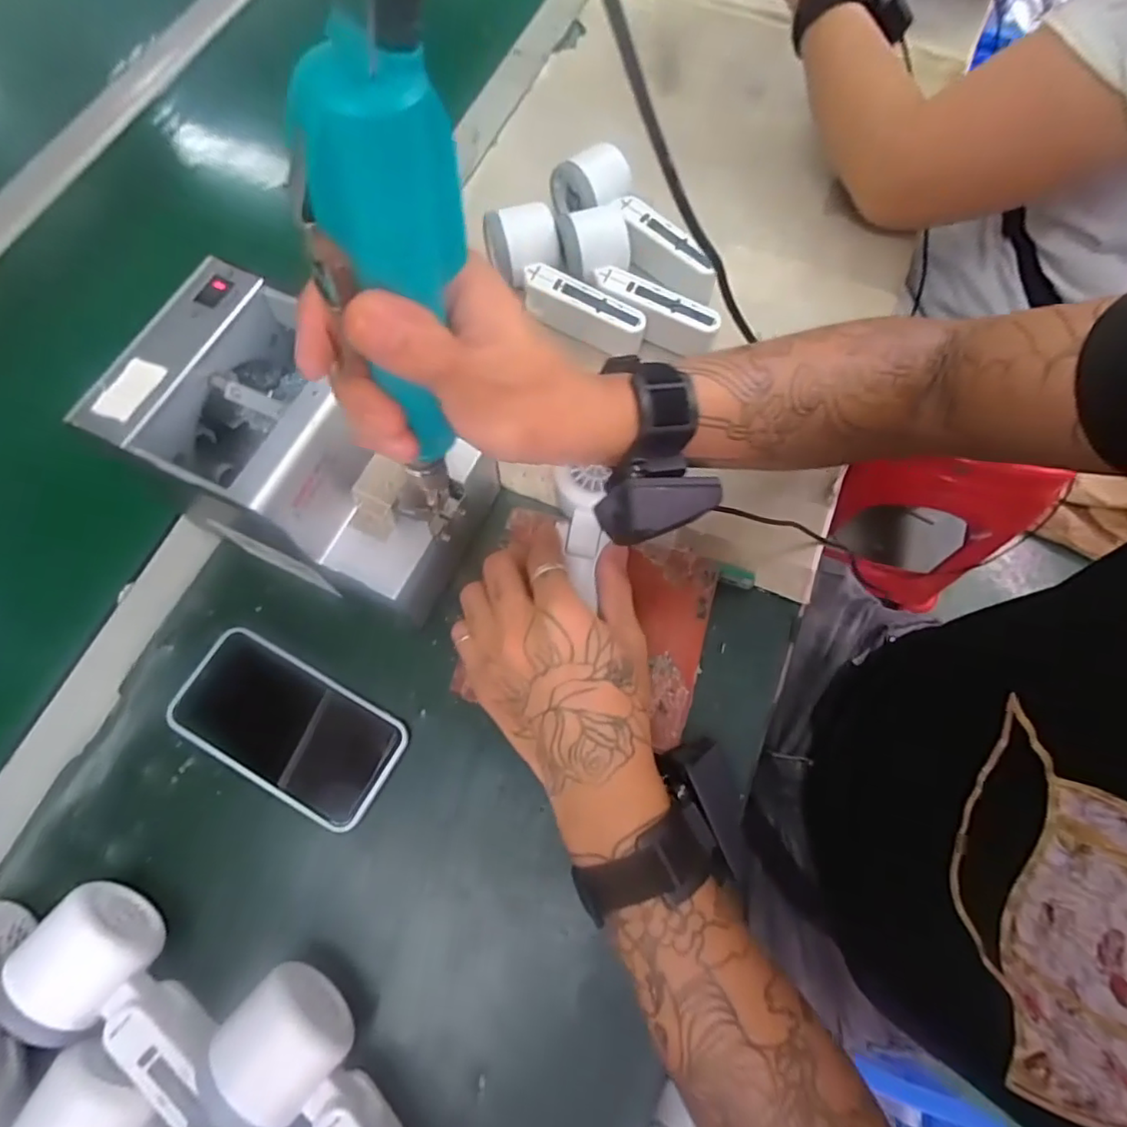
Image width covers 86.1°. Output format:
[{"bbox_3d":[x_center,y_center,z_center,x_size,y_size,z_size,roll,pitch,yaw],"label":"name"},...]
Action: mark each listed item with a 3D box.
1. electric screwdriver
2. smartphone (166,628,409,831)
[{"bbox_3d":[-0.062,-0.078,0.261,0.045,0.244,0.034,-30,76,-17],"label":"electric screwdriver"},{"bbox_3d":[-0.177,0.105,0.392,0.145,0.012,0.076,27,73,9],"label":"smartphone"}]

